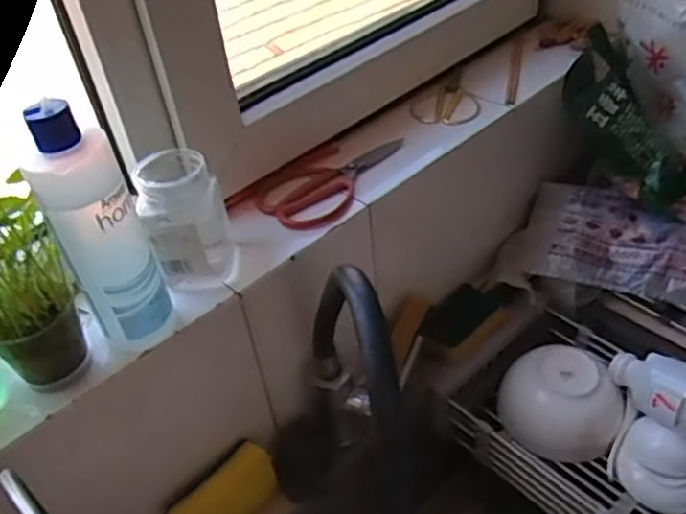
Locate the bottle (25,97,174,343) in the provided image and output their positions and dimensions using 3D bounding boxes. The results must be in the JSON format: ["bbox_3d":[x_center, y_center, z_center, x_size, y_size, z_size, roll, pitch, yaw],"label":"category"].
[{"bbox_3d":[-0.186,-0.022,0.510,0.065,0.201,0.059,-23,43,-17],"label":"bottle"}]

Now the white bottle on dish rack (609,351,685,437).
[{"bbox_3d":[0.376,0.158,0.754,0.062,0.059,0.153,-35,48,-28],"label":"white bottle on dish rack"}]

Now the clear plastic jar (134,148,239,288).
[{"bbox_3d":[-0.142,-0.034,0.607,0.069,0.109,0.082,-16,42,-9],"label":"clear plastic jar"}]

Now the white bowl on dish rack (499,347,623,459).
[{"bbox_3d":[0.272,0.174,0.829,0.140,0.071,0.127,4,43,13],"label":"white bowl on dish rack"}]

